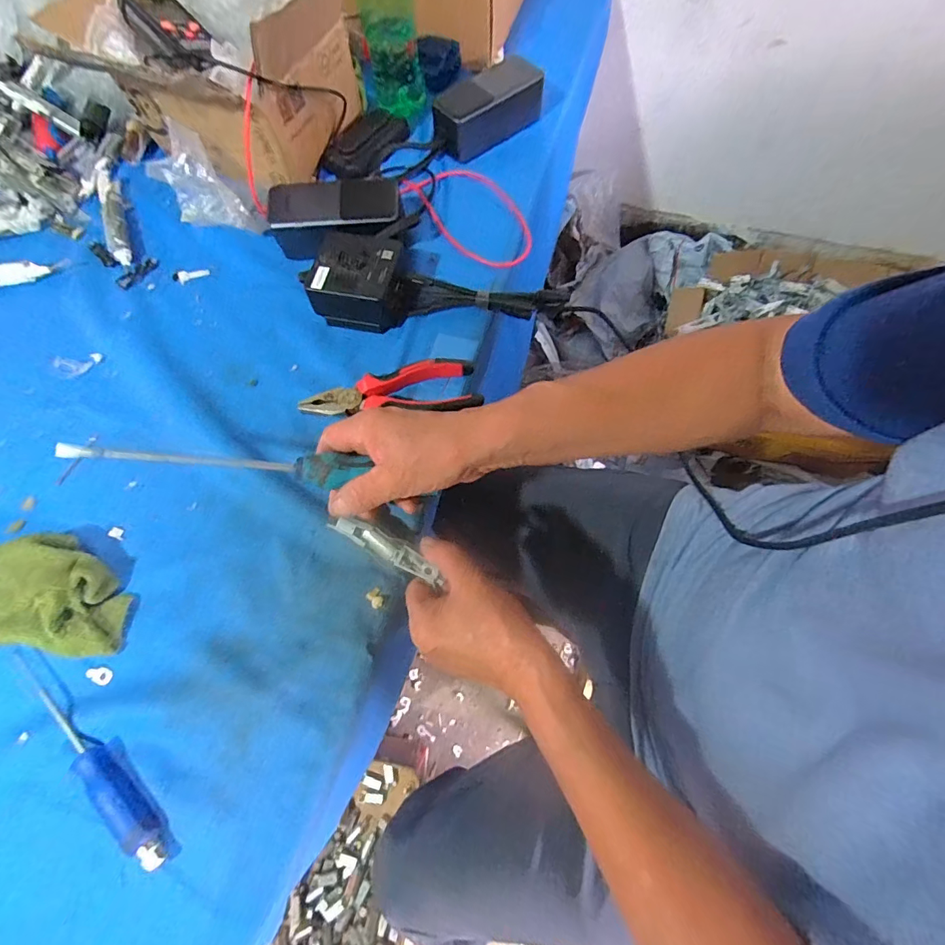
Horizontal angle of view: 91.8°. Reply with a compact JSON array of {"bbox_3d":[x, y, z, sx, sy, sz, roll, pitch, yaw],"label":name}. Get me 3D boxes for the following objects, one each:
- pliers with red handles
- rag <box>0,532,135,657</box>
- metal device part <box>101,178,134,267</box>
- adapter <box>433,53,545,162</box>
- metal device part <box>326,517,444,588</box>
[{"bbox_3d":[-0.073,-0.075,0.416,0.153,0.021,0.052,-7,70,-1],"label":"pliers with red handles"},{"bbox_3d":[-0.337,0.092,0.357,0.132,0.036,0.084,5,70,4],"label":"rag"},{"bbox_3d":[-0.398,-0.283,0.510,0.024,0.014,0.136,-20,70,-5],"label":"metal device part"},{"bbox_3d":[0.016,-0.414,0.527,0.138,0.049,0.060,-42,74,-12],"label":"adapter"},{"bbox_3d":[-0.065,0.060,0.356,0.096,0.014,0.019,28,73,4],"label":"metal device part"}]

